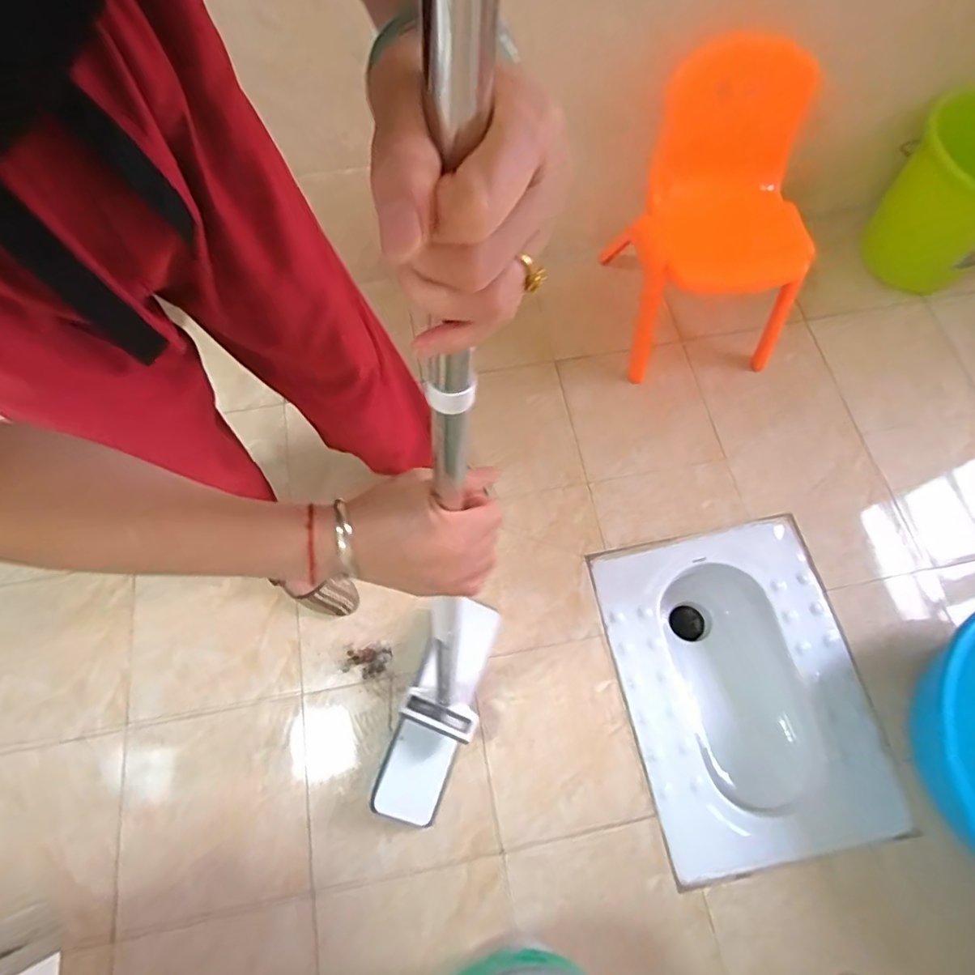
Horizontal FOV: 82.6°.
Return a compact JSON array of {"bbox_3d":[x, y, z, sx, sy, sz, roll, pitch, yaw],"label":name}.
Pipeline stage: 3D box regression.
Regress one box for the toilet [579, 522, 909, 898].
[{"bbox_3d":[0.447,0.370,1.058,0.417,0.173,0.547,-9,70,-5],"label":"toilet"}]

